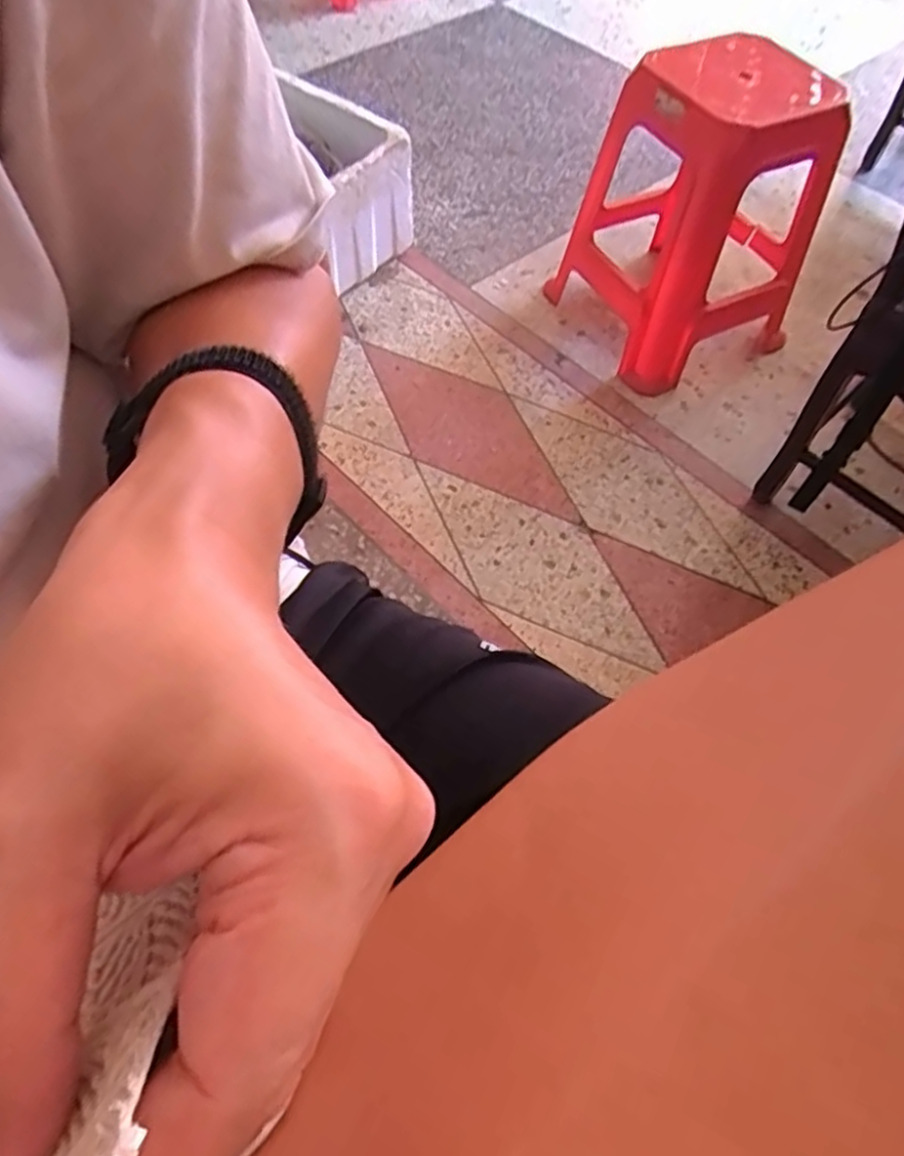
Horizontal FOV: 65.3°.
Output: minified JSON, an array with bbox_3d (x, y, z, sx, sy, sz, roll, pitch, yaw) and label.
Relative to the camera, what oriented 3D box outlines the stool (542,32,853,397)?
[{"bbox_3d":[0.424,-0.650,1.275,0.398,0.466,0.383,-23,62,-15],"label":"stool"}]

